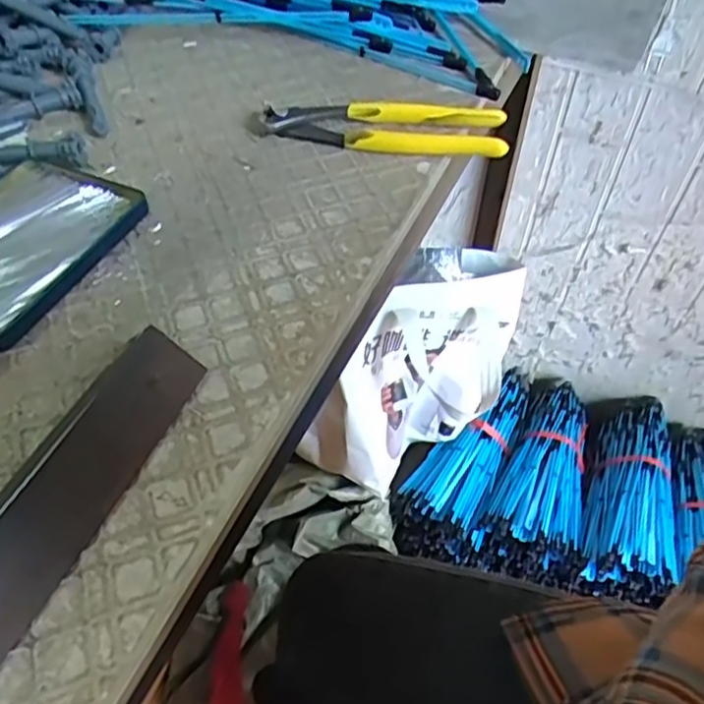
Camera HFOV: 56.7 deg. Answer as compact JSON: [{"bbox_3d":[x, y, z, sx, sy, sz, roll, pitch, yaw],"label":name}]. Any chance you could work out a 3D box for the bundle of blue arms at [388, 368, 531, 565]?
[{"bbox_3d":[0.177,0.149,1.010,0.127,0.105,0.330,22,53,15],"label":"bundle of blue arms"}]

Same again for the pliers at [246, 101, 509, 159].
[{"bbox_3d":[0.016,-0.157,0.449,0.174,0.026,0.045,6,51,3],"label":"pliers"}]

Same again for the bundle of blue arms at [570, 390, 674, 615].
[{"bbox_3d":[0.396,0.207,0.943,0.116,0.116,0.322,17,52,11],"label":"bundle of blue arms"}]

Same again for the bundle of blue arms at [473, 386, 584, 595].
[{"bbox_3d":[0.284,0.182,0.978,0.136,0.103,0.296,16,52,11],"label":"bundle of blue arms"}]

